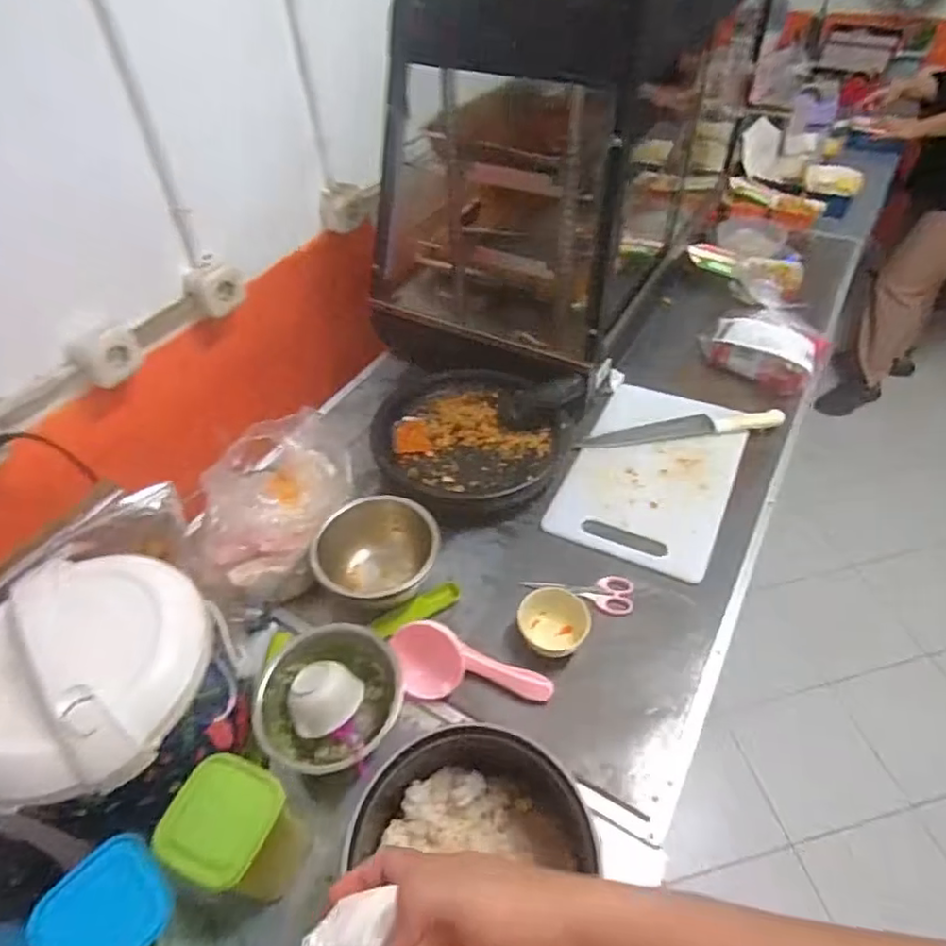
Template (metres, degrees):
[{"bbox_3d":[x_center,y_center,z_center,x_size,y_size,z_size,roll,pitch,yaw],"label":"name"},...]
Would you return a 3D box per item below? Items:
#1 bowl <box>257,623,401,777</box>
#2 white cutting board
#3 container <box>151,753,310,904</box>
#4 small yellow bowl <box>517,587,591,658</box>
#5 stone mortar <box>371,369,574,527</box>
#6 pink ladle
[{"bbox_3d":[-0.168,0.276,0.746,0.162,0.068,0.172,-2,46,2],"label":"bowl"},{"bbox_3d":[0.300,-0.006,1.022,0.249,0.023,0.363,18,50,20],"label":"white cutting board"},{"bbox_3d":[-0.232,0.374,0.629,0.097,0.181,0.096,15,49,18],"label":"container"},{"bbox_3d":[0.109,0.205,0.831,0.093,0.058,0.081,-1,46,2],"label":"small yellow bowl"},{"bbox_3d":[0.004,-0.077,1.069,0.319,0.076,0.346,-2,46,2],"label":"stone mortar"},{"bbox_3d":[-0.002,0.241,0.754,0.197,0.045,0.074,15,47,-3],"label":"pink ladle"}]

